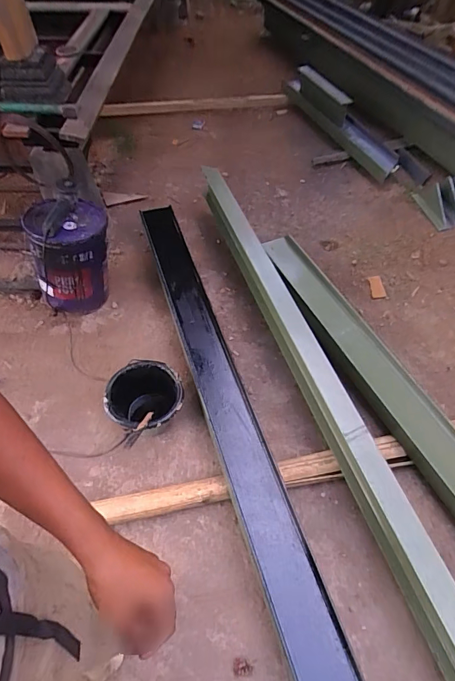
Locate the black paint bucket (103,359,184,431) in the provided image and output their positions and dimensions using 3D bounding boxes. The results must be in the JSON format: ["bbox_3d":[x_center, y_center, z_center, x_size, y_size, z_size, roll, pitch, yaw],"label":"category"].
[{"bbox_3d":[-0.269,0.214,1.371,0.244,0.186,0.230,-1,53,1],"label":"black paint bucket"}]

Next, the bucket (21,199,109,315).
[{"bbox_3d":[-0.620,-0.330,1.608,0.279,0.400,0.280,-14,49,-27],"label":"bucket"}]

